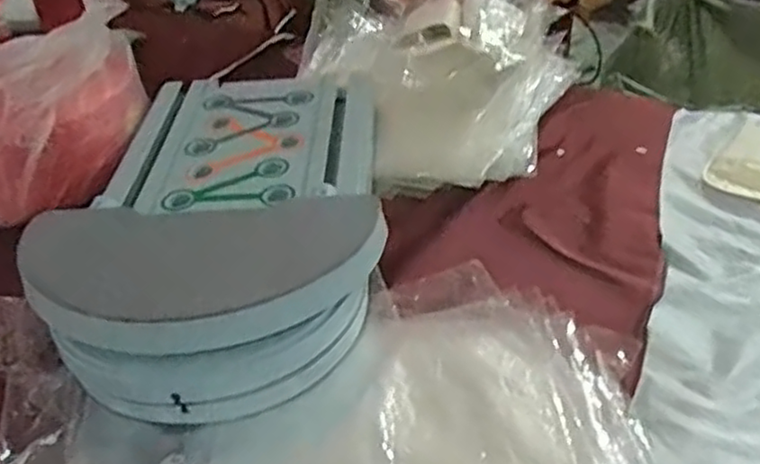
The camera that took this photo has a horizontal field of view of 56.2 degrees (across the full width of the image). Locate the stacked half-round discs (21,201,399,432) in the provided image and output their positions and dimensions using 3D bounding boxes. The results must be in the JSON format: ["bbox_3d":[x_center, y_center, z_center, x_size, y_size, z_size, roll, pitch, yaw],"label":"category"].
[{"bbox_3d":[-0.158,0.062,0.641,0.322,0.090,0.186,-5,38,-3],"label":"stacked half-round discs"}]

